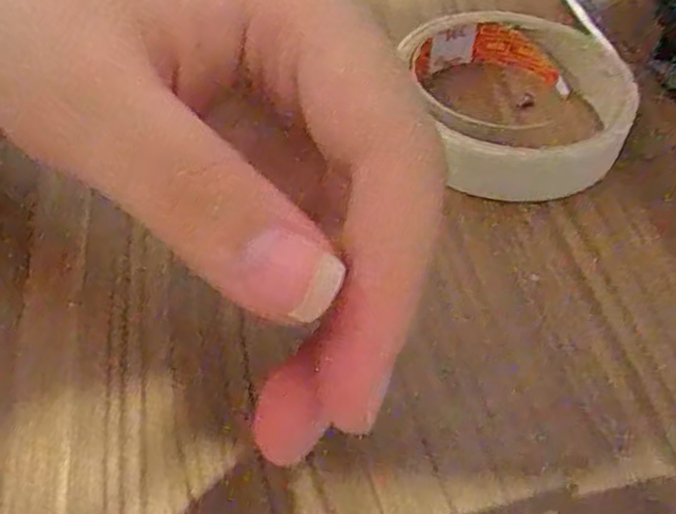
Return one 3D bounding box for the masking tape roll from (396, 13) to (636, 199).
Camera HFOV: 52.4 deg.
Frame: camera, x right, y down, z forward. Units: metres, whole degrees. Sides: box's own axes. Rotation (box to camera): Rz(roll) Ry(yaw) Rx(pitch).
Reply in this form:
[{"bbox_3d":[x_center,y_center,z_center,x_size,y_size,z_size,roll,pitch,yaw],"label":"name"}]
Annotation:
[{"bbox_3d":[0.067,-0.059,0.257,0.081,0.023,0.082,1,51,-1],"label":"masking tape roll"}]

